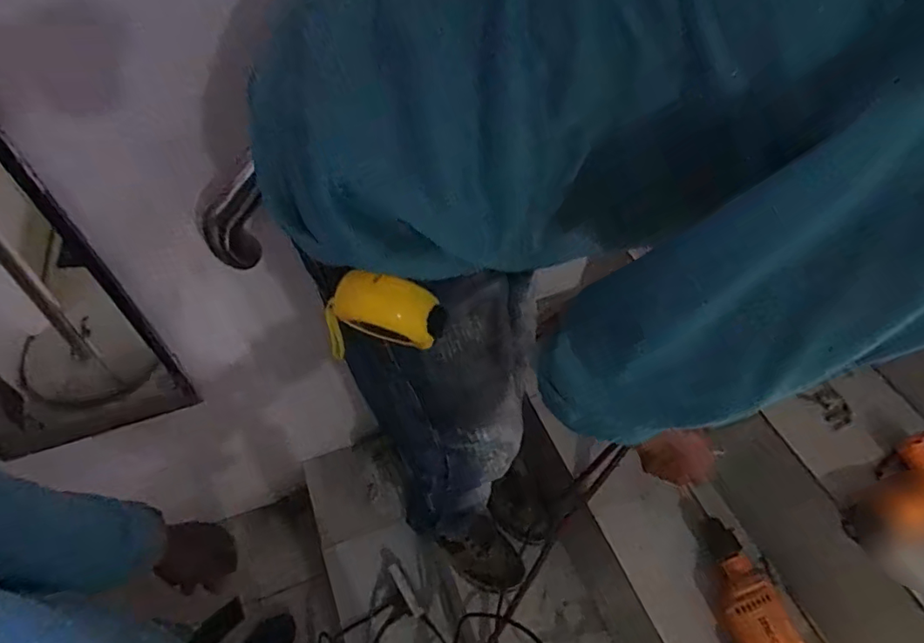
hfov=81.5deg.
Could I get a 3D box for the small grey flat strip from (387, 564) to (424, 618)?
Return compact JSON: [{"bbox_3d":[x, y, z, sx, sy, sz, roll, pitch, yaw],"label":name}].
[{"bbox_3d":[-0.125,0.591,1.178,0.024,0.014,0.124,-26,56,-24],"label":"small grey flat strip"}]

